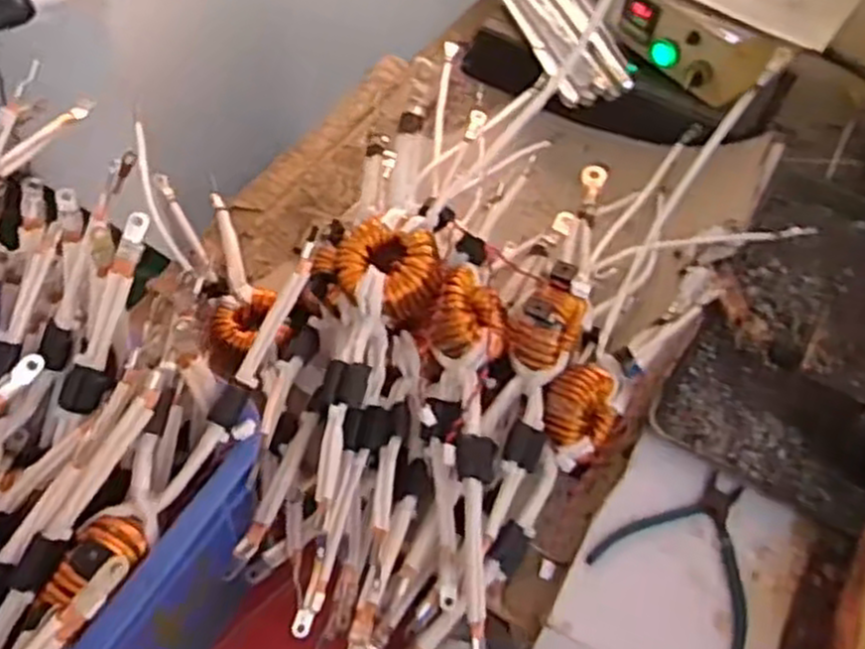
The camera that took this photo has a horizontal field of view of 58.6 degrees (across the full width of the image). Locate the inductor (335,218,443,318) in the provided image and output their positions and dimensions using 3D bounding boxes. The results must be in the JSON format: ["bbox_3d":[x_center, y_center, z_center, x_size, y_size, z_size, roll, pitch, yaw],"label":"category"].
[{"bbox_3d":[-0.034,-0.042,0.586,0.081,0.040,0.067,17,71,19],"label":"inductor"}]

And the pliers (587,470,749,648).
[{"bbox_3d":[0.211,0.176,0.615,0.125,0.016,0.131,34,59,19],"label":"pliers"}]

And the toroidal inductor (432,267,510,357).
[{"bbox_3d":[0.029,-0.004,0.609,0.076,0.032,0.067,43,43,-29],"label":"toroidal inductor"}]

